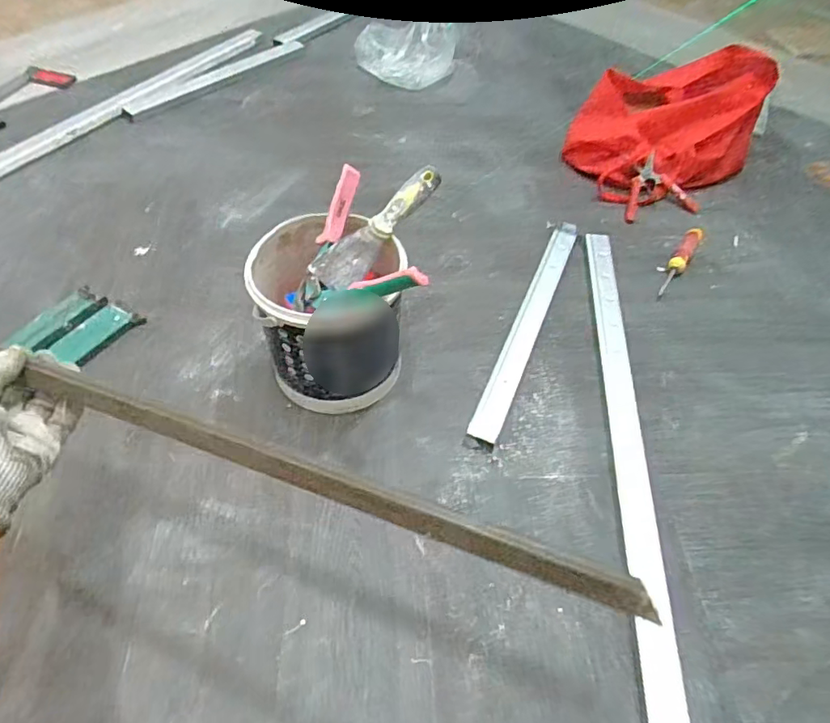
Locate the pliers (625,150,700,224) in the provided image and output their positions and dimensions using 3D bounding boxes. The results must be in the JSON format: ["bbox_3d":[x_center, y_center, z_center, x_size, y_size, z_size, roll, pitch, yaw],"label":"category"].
[{"bbox_3d":[0.448,-0.325,1.034,0.128,0.027,0.125,-9,66,2],"label":"pliers"}]

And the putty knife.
[{"bbox_3d":[-0.040,-0.160,0.661,0.190,0.019,0.058,-45,66,-1],"label":"putty knife"}]

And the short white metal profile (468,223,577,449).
[{"bbox_3d":[0.173,-0.064,0.835,0.043,0.020,0.457,21,55,11],"label":"short white metal profile"}]

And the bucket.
[{"bbox_3d":[-0.107,-0.058,0.712,0.196,0.199,0.181,2,54,-3],"label":"bucket"}]

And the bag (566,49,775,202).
[{"bbox_3d":[0.498,-0.459,1.077,0.356,0.183,0.205,-15,56,-15],"label":"bag"}]

